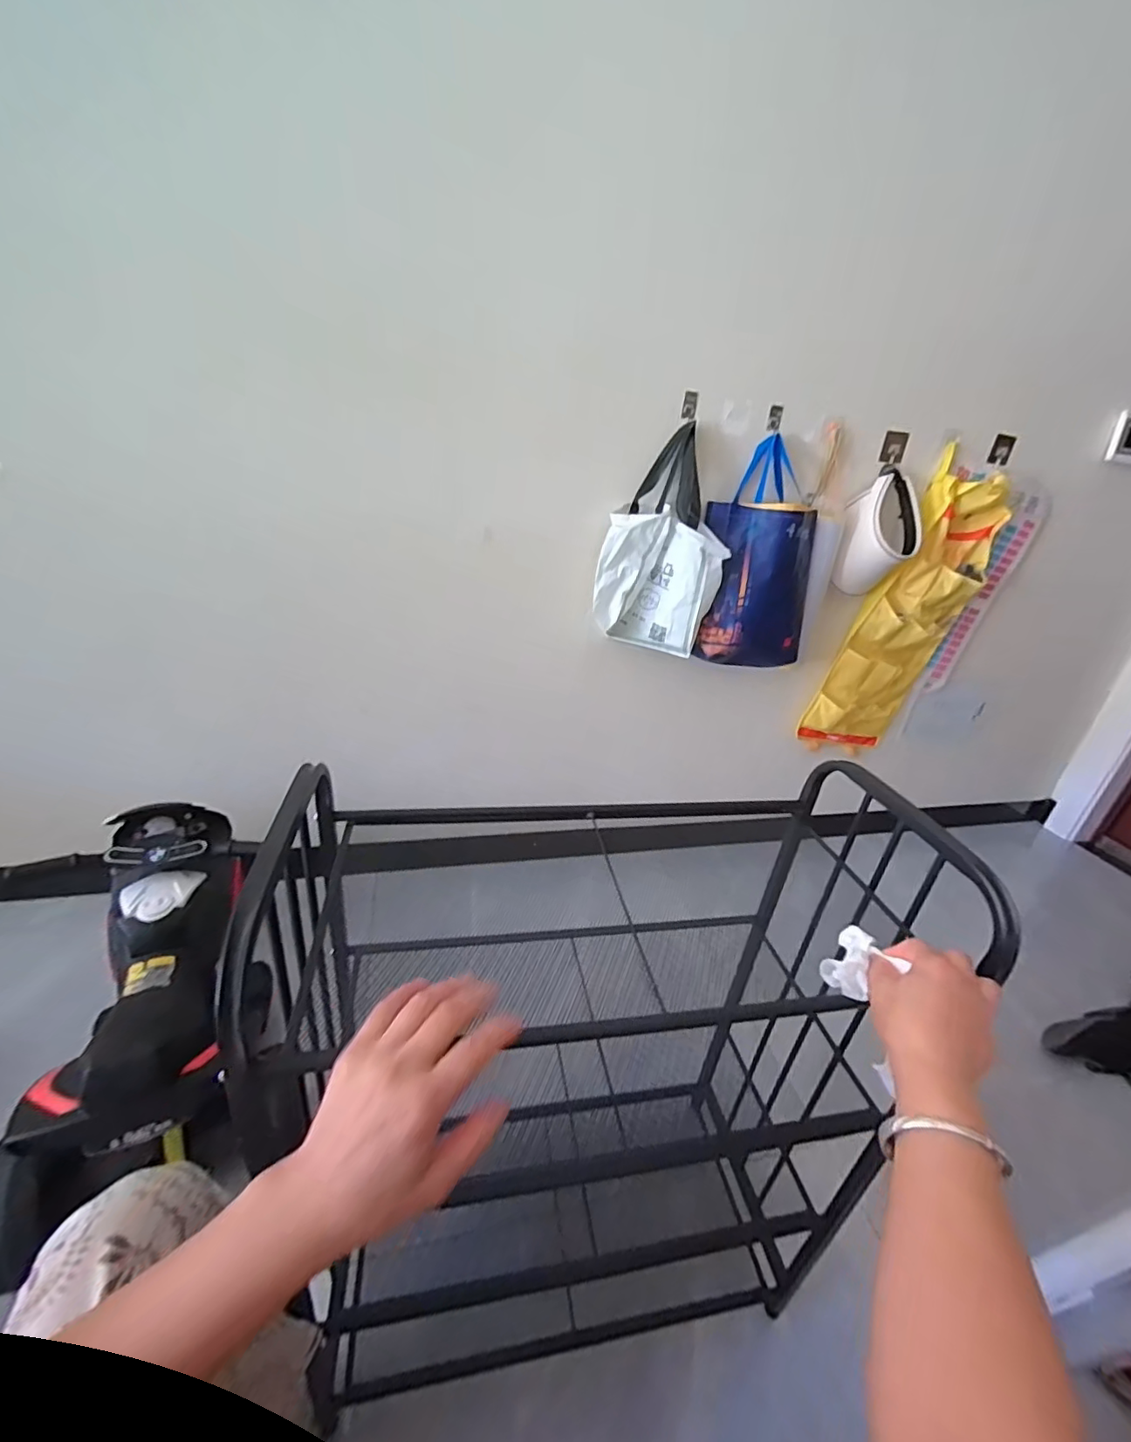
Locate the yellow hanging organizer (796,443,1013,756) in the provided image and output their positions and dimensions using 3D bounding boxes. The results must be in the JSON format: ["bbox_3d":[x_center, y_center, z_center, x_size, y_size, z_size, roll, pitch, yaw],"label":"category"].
[{"bbox_3d":[0.913,-0.251,1.409,0.335,0.770,0.084,10,24,-22],"label":"yellow hanging organizer"}]

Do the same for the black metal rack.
[{"bbox_3d":[0.033,0.414,0.646,0.614,0.754,0.306,1,26,-12],"label":"black metal rack"}]

